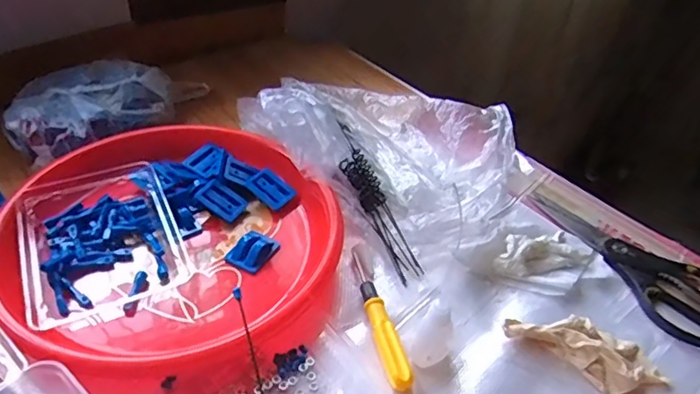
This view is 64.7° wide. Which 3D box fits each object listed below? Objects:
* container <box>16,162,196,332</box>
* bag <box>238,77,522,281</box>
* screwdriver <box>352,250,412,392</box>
[{"bbox_3d":[-0.216,0.038,0.486,0.123,0.038,0.156,-17,45,-24],"label":"container"},{"bbox_3d":[0.025,-0.066,0.573,0.274,0.095,0.185,31,47,28],"label":"bag"},{"bbox_3d":[0.021,0.095,0.460,0.016,0.013,0.140,-8,42,-15],"label":"screwdriver"}]

